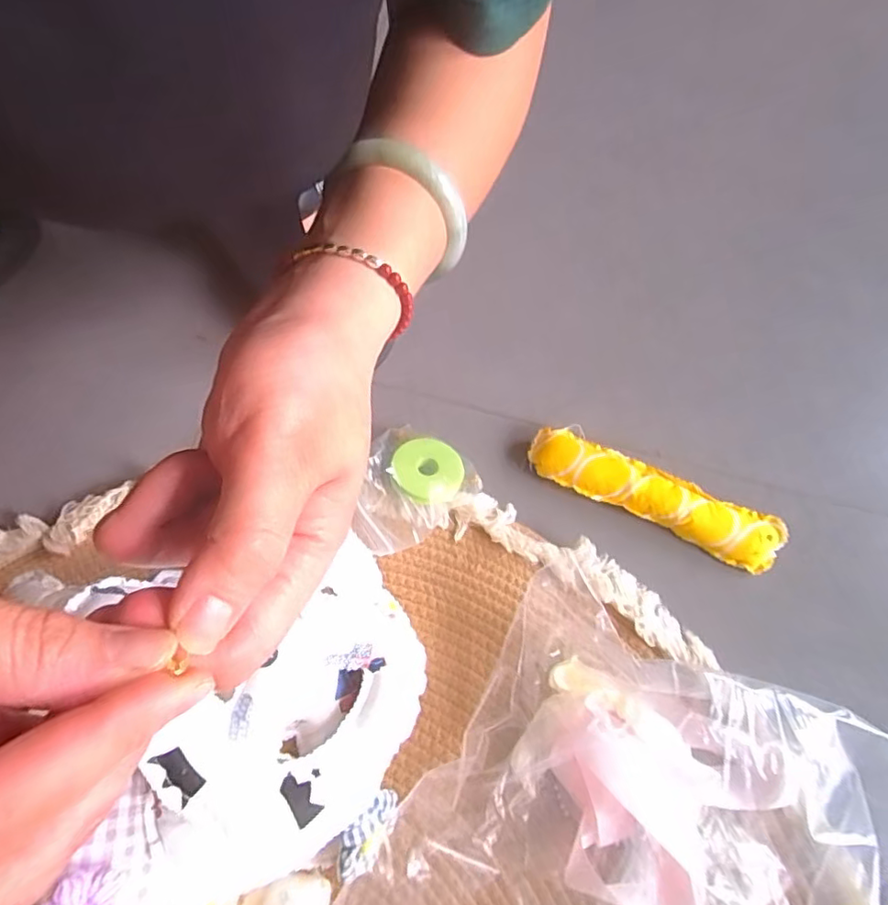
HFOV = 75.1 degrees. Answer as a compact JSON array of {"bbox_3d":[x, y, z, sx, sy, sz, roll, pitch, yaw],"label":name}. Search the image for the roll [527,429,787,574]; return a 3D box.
[{"bbox_3d":[0.163,0.035,0.458,0.197,0.035,0.041,25,73,8],"label":"roll"}]

